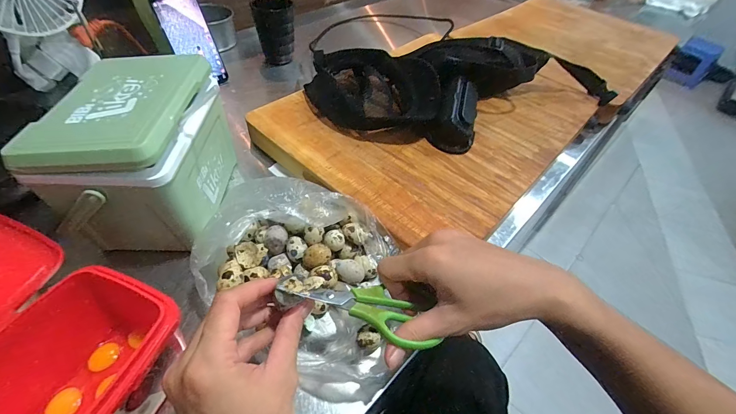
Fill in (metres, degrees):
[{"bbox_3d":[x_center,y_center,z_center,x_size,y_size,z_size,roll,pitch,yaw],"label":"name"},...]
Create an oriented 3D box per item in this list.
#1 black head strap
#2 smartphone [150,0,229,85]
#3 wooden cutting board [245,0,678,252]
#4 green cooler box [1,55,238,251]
[{"bbox_3d":[0.151,-0.216,0.536,0.477,0.092,0.272,-15,50,-17],"label":"black head strap"},{"bbox_3d":[-0.303,-0.287,0.565,0.069,0.149,0.006,-30,35,-24],"label":"smartphone"},{"bbox_3d":[0.272,-0.255,0.624,0.924,0.031,0.360,-33,58,-30],"label":"wooden cutting board"},{"bbox_3d":[-0.241,-0.060,0.361,0.125,0.143,0.172,1,49,-4],"label":"green cooler box"}]

